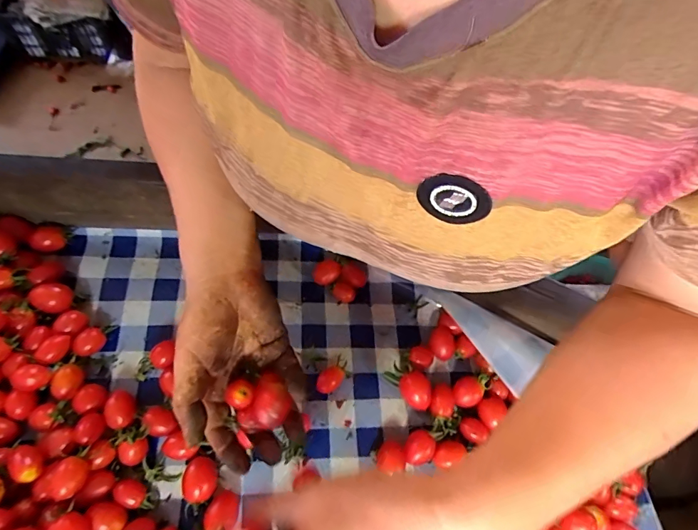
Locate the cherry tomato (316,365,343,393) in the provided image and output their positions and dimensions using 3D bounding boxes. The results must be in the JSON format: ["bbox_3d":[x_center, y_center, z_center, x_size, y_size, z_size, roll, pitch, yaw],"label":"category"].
[{"bbox_3d":[-0.018,0.107,0.389,0.018,0.014,0.029,35,65,14],"label":"cherry tomato"}]

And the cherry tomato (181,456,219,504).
[{"bbox_3d":[-0.121,0.175,0.343,0.026,0.020,0.032,17,62,5],"label":"cherry tomato"}]

